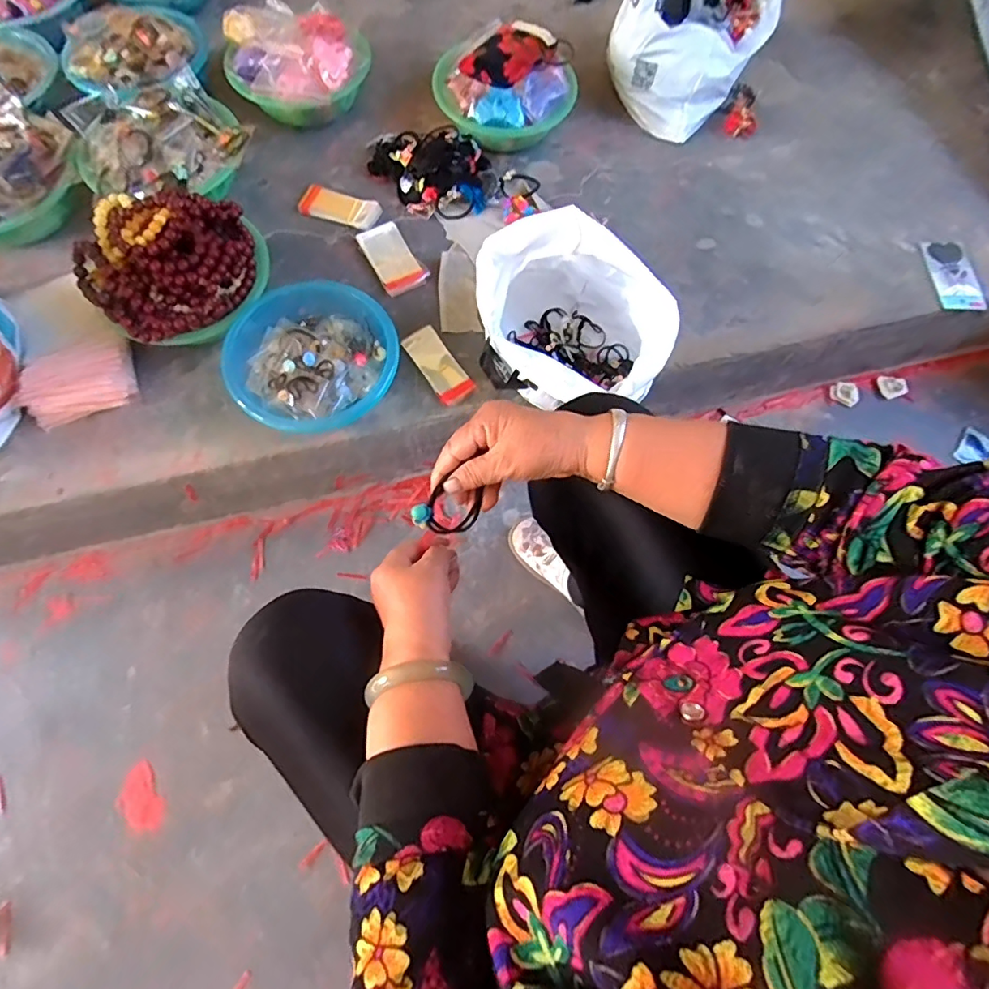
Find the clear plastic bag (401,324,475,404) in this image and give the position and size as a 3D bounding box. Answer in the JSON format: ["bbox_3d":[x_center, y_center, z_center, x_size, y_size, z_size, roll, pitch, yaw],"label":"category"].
[{"bbox_3d":[-0.082,-0.192,0.770,0.055,0.011,0.128,-33,75,-13],"label":"clear plastic bag"}]

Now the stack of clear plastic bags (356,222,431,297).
[{"bbox_3d":[-0.163,-0.376,0.828,0.071,0.013,0.126,-31,75,-12],"label":"stack of clear plastic bags"}]

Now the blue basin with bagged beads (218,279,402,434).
[{"bbox_3d":[-0.255,-0.189,0.729,0.218,0.077,0.205,1,71,-2],"label":"blue basin with bagged beads"}]

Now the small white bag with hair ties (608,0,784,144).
[{"bbox_3d":[0.376,-0.820,0.900,0.320,0.189,0.191,-40,77,-15],"label":"small white bag with hair ties"}]

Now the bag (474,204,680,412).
[{"bbox_3d":[0.108,-0.238,0.716,0.232,0.160,0.256,-31,75,-12],"label":"bag"}]

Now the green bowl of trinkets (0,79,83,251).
[{"bbox_3d":[-0.739,-0.476,0.778,0.178,0.092,0.232,35,73,9],"label":"green bowl of trinkets"}]

